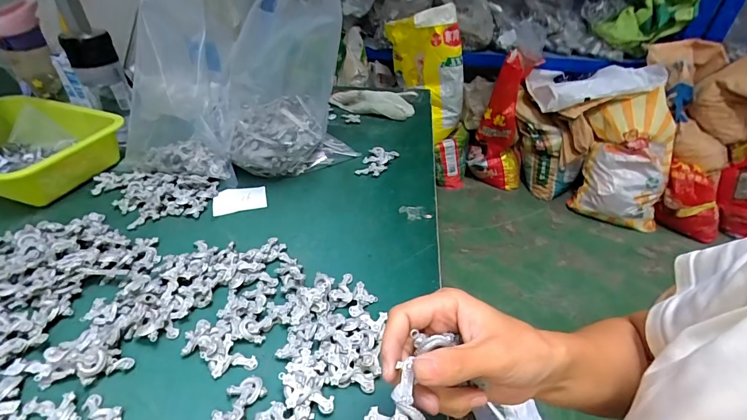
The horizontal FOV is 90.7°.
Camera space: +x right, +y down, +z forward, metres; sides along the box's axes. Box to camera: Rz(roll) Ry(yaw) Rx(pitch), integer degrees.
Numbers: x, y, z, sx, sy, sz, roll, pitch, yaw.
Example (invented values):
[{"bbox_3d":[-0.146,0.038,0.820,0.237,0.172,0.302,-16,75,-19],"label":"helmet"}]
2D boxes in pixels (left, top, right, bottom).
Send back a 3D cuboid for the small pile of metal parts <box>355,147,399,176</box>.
[{"bbox_3d":[0.004,-0.081,0.616,0.050,0.012,0.076,18,42,19],"label":"small pile of metal parts"}]

